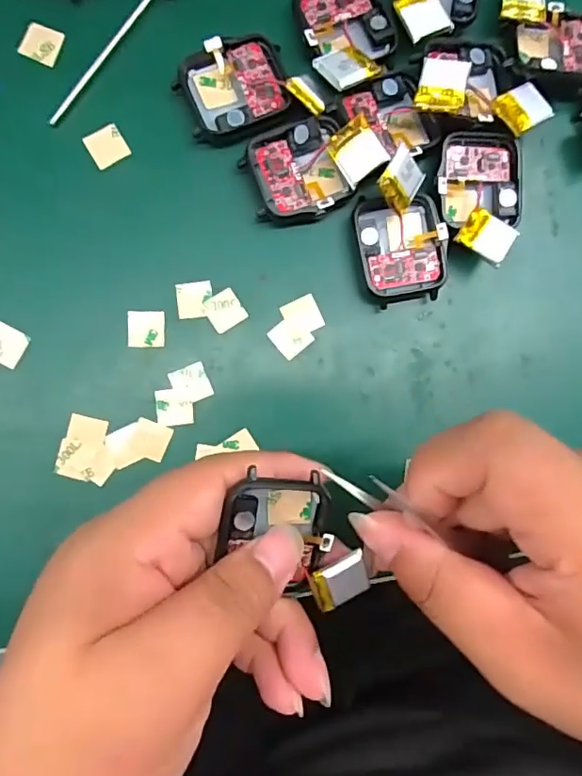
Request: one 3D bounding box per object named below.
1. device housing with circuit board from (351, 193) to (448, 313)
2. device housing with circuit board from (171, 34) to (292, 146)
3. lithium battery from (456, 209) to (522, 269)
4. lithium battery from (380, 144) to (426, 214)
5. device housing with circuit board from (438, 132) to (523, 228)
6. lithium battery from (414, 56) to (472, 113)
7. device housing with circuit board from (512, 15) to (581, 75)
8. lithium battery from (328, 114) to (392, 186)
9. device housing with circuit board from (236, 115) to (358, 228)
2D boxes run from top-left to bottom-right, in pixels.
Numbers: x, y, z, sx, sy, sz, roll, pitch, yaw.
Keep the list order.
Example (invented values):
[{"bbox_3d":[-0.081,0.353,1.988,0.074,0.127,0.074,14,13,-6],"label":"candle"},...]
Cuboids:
[{"bbox_3d":[0.047,-0.060,0.234,0.036,0.011,0.045,-9,88,-5],"label":"device housing with circuit board"},{"bbox_3d":[-0.024,-0.128,0.230,0.045,0.010,0.036,-27,89,-5],"label":"device housing with circuit board"},{"bbox_3d":[0.083,-0.064,0.228,0.021,0.004,0.018,35,82,2],"label":"lithium battery"},{"bbox_3d":[0.046,-0.085,0.221,0.019,0.004,0.021,35,82,-39],"label":"lithium battery"},{"bbox_3d":[0.082,-0.091,0.238,0.037,0.010,0.038,0,87,-4],"label":"device housing with circuit board"},{"bbox_3d":[0.062,-0.124,0.221,0.019,0.004,0.023,14,83,8],"label":"lithium battery"},{"bbox_3d":[0.119,-0.152,0.238,0.043,0.007,0.029,0,87,-4],"label":"device housing with circuit board"},{"bbox_3d":[0.027,-0.097,0.221,0.019,0.004,0.021,-31,96,23],"label":"lithium battery"},{"bbox_3d":[0.003,-0.091,0.229,0.041,0.012,0.040,-15,88,-5],"label":"device housing with circuit board"}]

